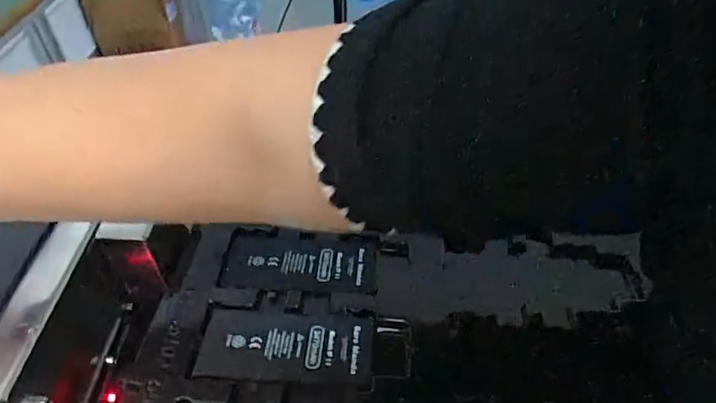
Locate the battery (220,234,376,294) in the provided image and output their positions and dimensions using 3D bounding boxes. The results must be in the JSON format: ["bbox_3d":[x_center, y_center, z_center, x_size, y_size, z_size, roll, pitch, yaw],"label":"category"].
[{"bbox_3d":[-0.038,0.041,0.328,0.098,0.007,0.040,5,45,6],"label":"battery"}]

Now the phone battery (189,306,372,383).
[{"bbox_3d":[-0.041,0.083,0.288,0.098,0.004,0.043,1,45,2],"label":"phone battery"}]

